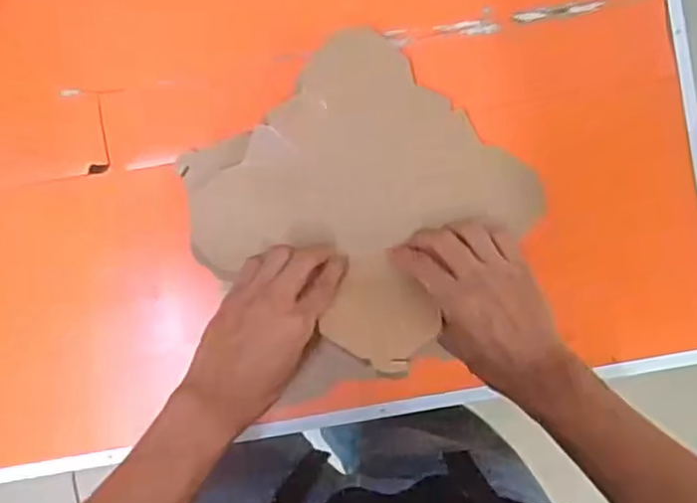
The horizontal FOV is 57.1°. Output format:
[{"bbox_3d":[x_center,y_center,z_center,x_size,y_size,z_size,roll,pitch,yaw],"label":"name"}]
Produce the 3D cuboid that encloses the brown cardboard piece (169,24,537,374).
[{"bbox_3d":[0.005,-0.045,0.563,0.254,0.035,0.233,39,88,-2],"label":"brown cardboard piece"}]

